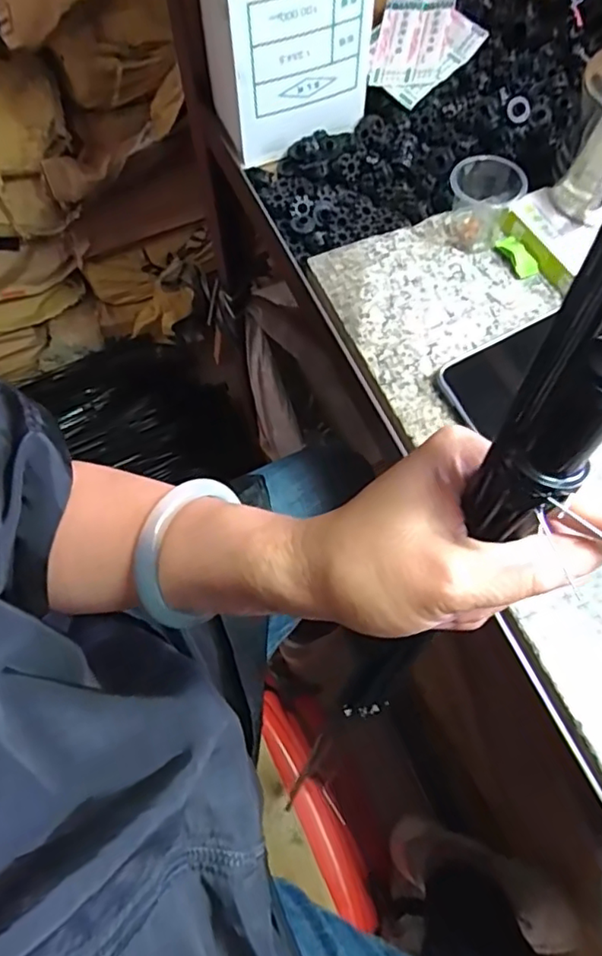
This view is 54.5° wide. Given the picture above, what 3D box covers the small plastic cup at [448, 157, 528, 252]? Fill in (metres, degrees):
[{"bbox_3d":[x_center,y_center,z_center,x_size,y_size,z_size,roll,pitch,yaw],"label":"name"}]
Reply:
[{"bbox_3d":[0.125,-0.193,0.413,0.047,0.043,0.043,15,67,8],"label":"small plastic cup"}]

